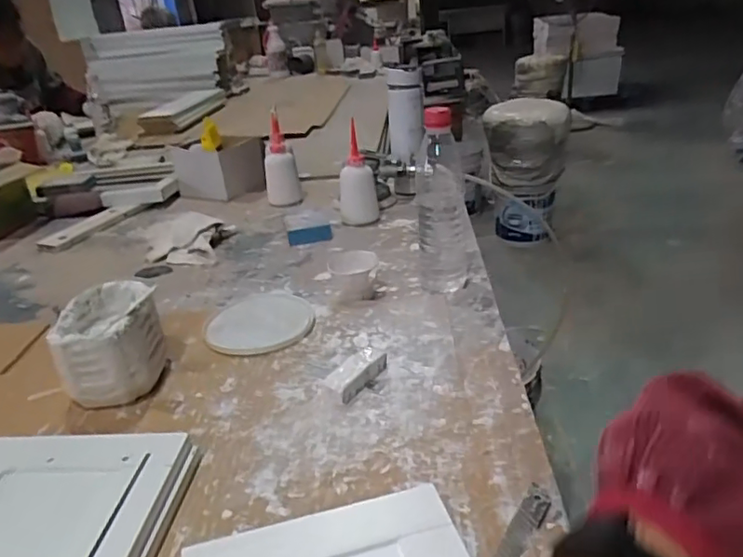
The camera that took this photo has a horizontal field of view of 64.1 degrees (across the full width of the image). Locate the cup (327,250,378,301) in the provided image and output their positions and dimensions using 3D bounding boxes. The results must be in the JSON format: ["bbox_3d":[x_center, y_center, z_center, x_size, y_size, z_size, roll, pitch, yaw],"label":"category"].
[{"bbox_3d":[-0.024,-0.003,0.747,0.064,0.049,0.054,-4,25,-1],"label":"cup"}]

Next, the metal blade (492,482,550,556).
[{"bbox_3d":[0.100,0.172,0.401,0.017,0.004,0.095,13,29,31],"label":"metal blade"}]

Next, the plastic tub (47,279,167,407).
[{"bbox_3d":[-0.256,0.066,0.592,0.086,0.086,0.109,-10,26,-15],"label":"plastic tub"}]

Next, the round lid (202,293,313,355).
[{"bbox_3d":[-0.130,0.050,0.695,0.120,0.010,0.130,-6,25,-6],"label":"round lid"}]

